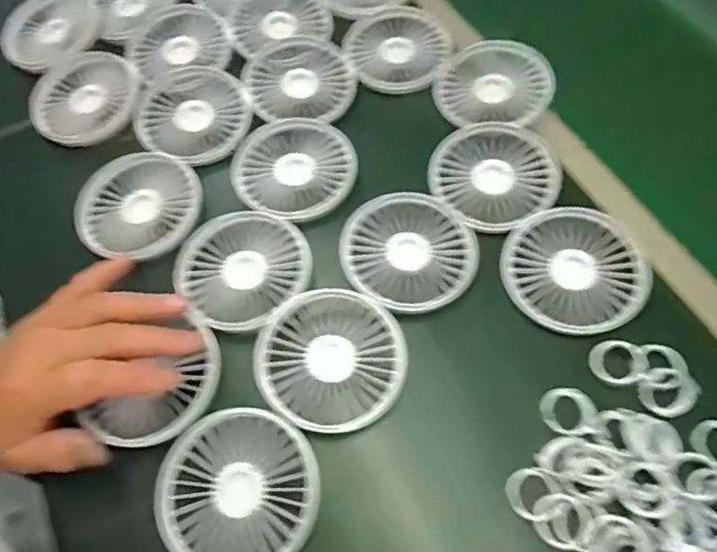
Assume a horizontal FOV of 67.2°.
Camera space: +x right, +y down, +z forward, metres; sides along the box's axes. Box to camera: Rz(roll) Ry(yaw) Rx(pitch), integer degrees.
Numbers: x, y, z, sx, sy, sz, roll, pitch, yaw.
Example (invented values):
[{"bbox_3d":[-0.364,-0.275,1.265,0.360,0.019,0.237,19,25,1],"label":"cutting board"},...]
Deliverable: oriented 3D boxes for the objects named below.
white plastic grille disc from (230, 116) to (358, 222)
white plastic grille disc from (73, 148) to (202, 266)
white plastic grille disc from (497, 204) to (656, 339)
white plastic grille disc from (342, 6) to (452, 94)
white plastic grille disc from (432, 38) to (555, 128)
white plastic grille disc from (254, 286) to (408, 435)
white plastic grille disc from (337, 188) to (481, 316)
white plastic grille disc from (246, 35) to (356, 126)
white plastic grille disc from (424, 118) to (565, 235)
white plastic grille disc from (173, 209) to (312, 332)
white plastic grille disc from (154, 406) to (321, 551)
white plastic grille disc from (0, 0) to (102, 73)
[{"bbox_3d":[-0.048,-0.083,0.411,0.091,0.009,0.088,-1,62,3],"label":"white plastic grille disc"},{"bbox_3d":[-0.161,-0.051,0.395,0.090,0.007,0.088,-1,62,3],"label":"white plastic grille disc"},{"bbox_3d":[0.141,-0.005,0.351,0.086,0.008,0.085,-1,62,3],"label":"white plastic grille disc"},{"bbox_3d":[0.033,-0.196,0.461,0.087,0.006,0.086,-1,62,3],"label":"white plastic grille disc"},{"bbox_3d":[0.110,-0.153,0.430,0.086,0.011,0.087,-1,62,3],"label":"white plastic grille disc"},{"bbox_3d":[-0.016,0.050,0.330,0.089,0.008,0.086,-1,62,3],"label":"white plastic grille disc"},{"bbox_3d":[0.035,-0.017,0.366,0.089,0.012,0.085,-1,62,3],"label":"white plastic grille disc"},{"bbox_3d":[-0.048,-0.163,0.450,0.086,0.010,0.090,-1,62,3],"label":"white plastic grille disc"},{"bbox_3d":[0.102,-0.075,0.397,0.086,0.016,0.087,-1,62,3],"label":"white plastic grille disc"},{"bbox_3d":[-0.077,-0.007,0.362,0.086,0.009,0.085,-1,62,3],"label":"white plastic grille disc"},{"bbox_3d":[-0.068,0.119,0.301,0.088,0.007,0.085,-1,62,3],"label":"white plastic grille disc"},{"bbox_3d":[-0.275,-0.221,0.483,0.087,0.011,0.087,-31,65,-13],"label":"white plastic grille disc"}]

